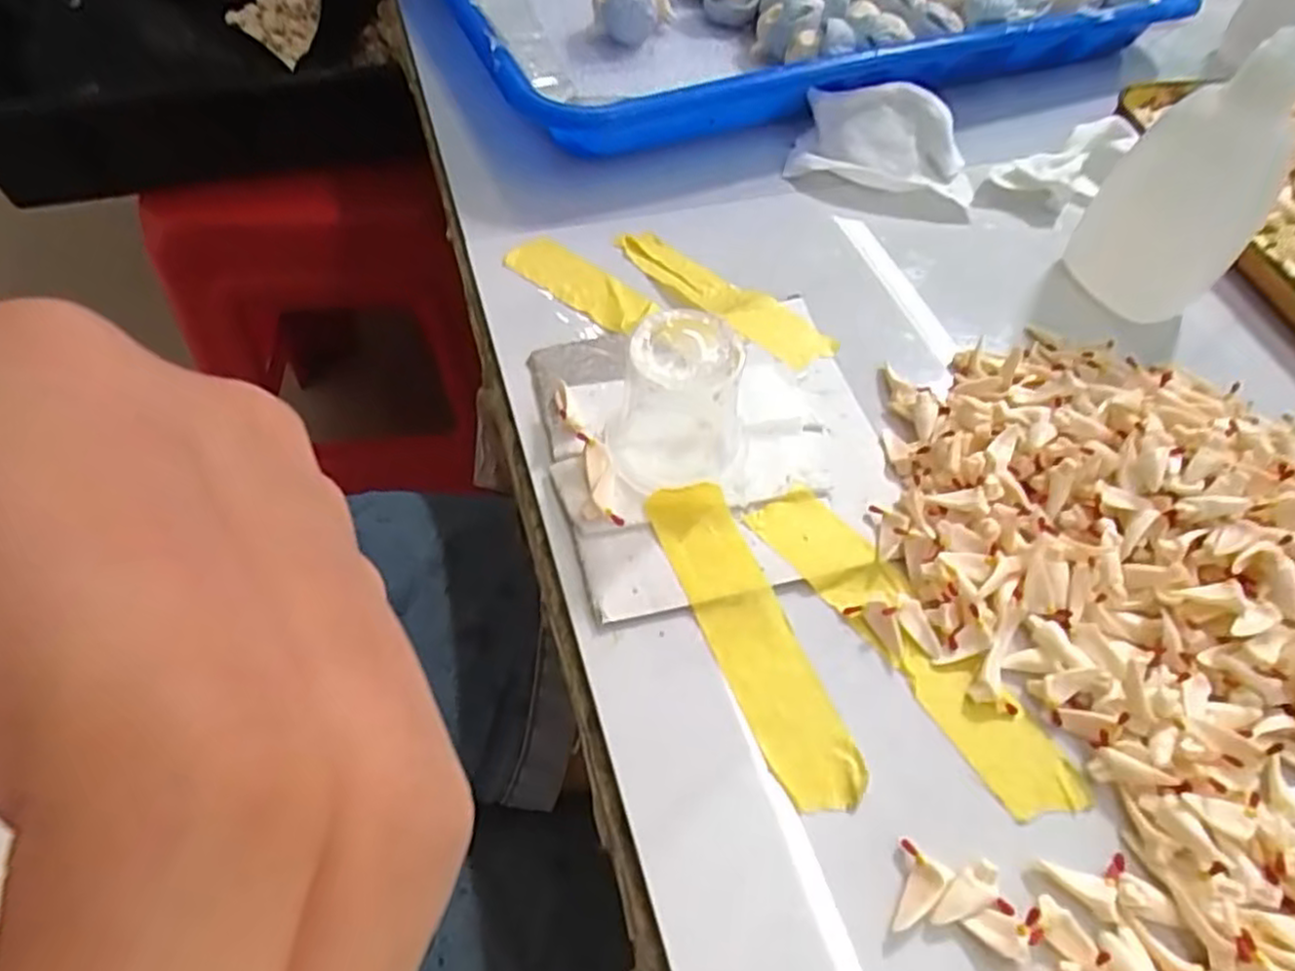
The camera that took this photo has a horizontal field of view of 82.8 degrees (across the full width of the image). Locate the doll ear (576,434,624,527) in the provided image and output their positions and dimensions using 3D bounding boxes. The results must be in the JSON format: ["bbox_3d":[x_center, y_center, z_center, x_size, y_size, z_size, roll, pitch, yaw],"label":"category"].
[{"bbox_3d":[-0.013,-0.001,0.188,0.009,0.006,0.024,-7,67,-6],"label":"doll ear"}]

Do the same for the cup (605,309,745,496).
[{"bbox_3d":[0.007,-0.021,0.183,0.032,0.042,0.030,2,55,-3],"label":"cup"}]

